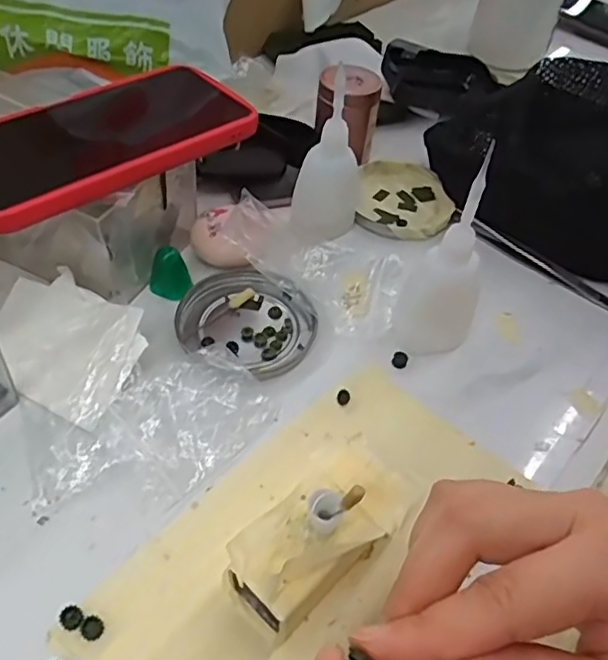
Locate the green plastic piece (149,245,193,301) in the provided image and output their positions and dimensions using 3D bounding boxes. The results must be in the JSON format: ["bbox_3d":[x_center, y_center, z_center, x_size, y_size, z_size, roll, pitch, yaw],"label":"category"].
[{"bbox_3d":[-0.080,-0.034,0.364,0.024,0.026,0.016,-6,50,-11],"label":"green plastic piece"}]

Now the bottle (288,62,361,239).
[{"bbox_3d":[0.016,-0.103,0.385,0.042,0.097,0.035,9,49,2],"label":"bottle"}]

